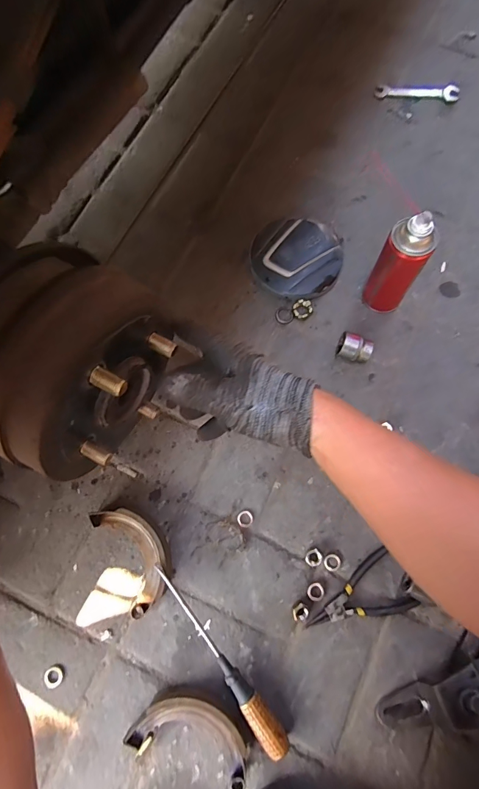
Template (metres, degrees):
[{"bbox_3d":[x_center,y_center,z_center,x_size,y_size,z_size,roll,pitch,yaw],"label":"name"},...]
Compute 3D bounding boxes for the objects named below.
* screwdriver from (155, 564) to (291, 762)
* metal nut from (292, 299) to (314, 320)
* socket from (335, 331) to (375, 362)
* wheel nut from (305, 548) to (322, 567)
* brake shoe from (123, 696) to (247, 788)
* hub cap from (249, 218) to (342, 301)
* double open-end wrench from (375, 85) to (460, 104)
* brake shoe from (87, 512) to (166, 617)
[{"bbox_3d":[-0.025,0.317,0.477,0.027,0.037,0.247,-36,78,-9],"label":"screwdriver"},{"bbox_3d":[0.099,-0.133,0.609,0.030,0.012,0.028,0,75,0],"label":"metal nut"},{"bbox_3d":[0.173,-0.069,0.585,0.050,0.033,0.033,25,76,6],"label":"socket"},{"bbox_3d":[0.099,0.217,0.517,0.021,0.009,0.020,0,75,0],"label":"wheel nut"},{"bbox_3d":[-0.056,0.393,0.454,0.138,0.029,0.073,13,75,3],"label":"brake shoe"},{"bbox_3d":[0.091,-0.219,0.626,0.143,0.029,0.133,0,75,0],"label":"hub cap"},{"bbox_3d":[0.338,-0.579,0.745,0.160,0.007,0.036,1,75,0],"label":"double open-end wrench"},{"bbox_3d":[-0.131,0.204,0.502,0.069,0.035,0.136,-26,76,-7],"label":"brake shoe"}]

